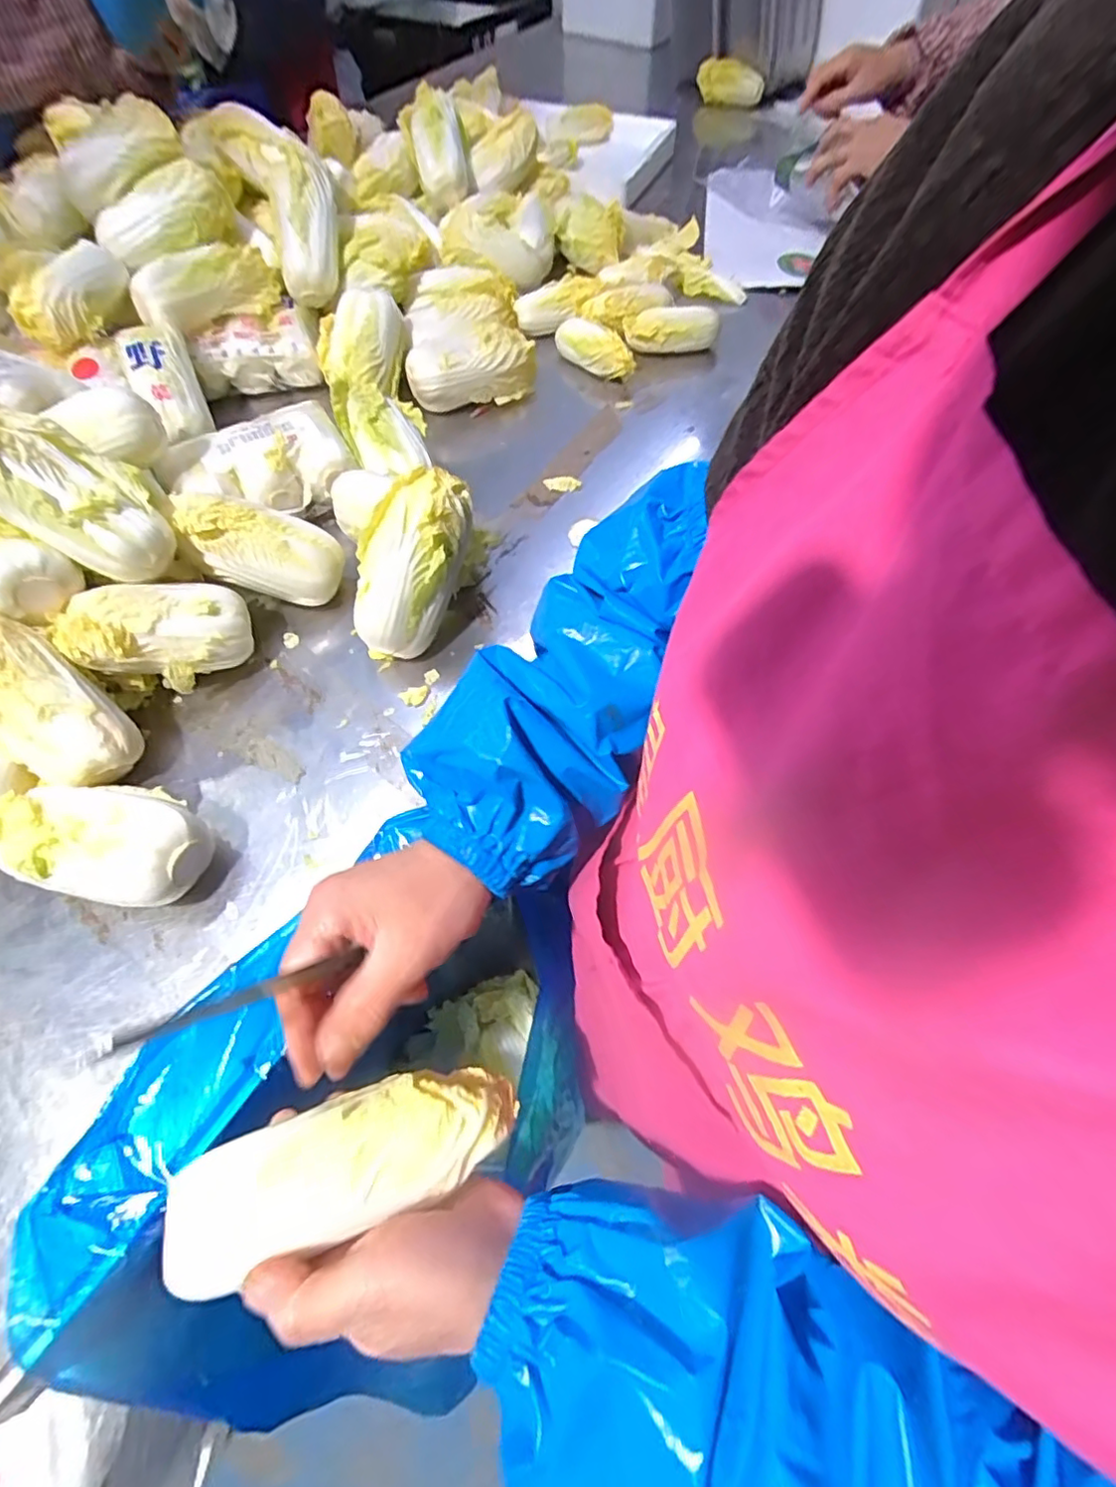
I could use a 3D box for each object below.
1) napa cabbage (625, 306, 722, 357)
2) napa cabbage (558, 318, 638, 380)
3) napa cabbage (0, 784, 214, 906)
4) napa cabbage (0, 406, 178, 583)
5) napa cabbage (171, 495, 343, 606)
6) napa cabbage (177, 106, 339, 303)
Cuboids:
[{"bbox_3d":[0.151,-0.549,0.808,0.122,0.044,0.046,-7,61,-3],"label":"napa cabbage"},{"bbox_3d":[0.045,-0.510,0.786,0.120,0.038,0.044,31,66,16],"label":"napa cabbage"},{"bbox_3d":[-0.334,0.073,0.461,0.144,0.070,0.090,9,62,6],"label":"napa cabbage"},{"bbox_3d":[-0.404,-0.197,0.504,0.161,0.076,0.089,31,49,-23],"label":"napa cabbage"},{"bbox_3d":[-0.288,-0.187,0.585,0.146,0.072,0.079,14,88,-29],"label":"napa cabbage"},{"bbox_3d":[-0.352,-0.701,0.763,0.127,0.098,0.256,-37,95,-17],"label":"napa cabbage"}]

